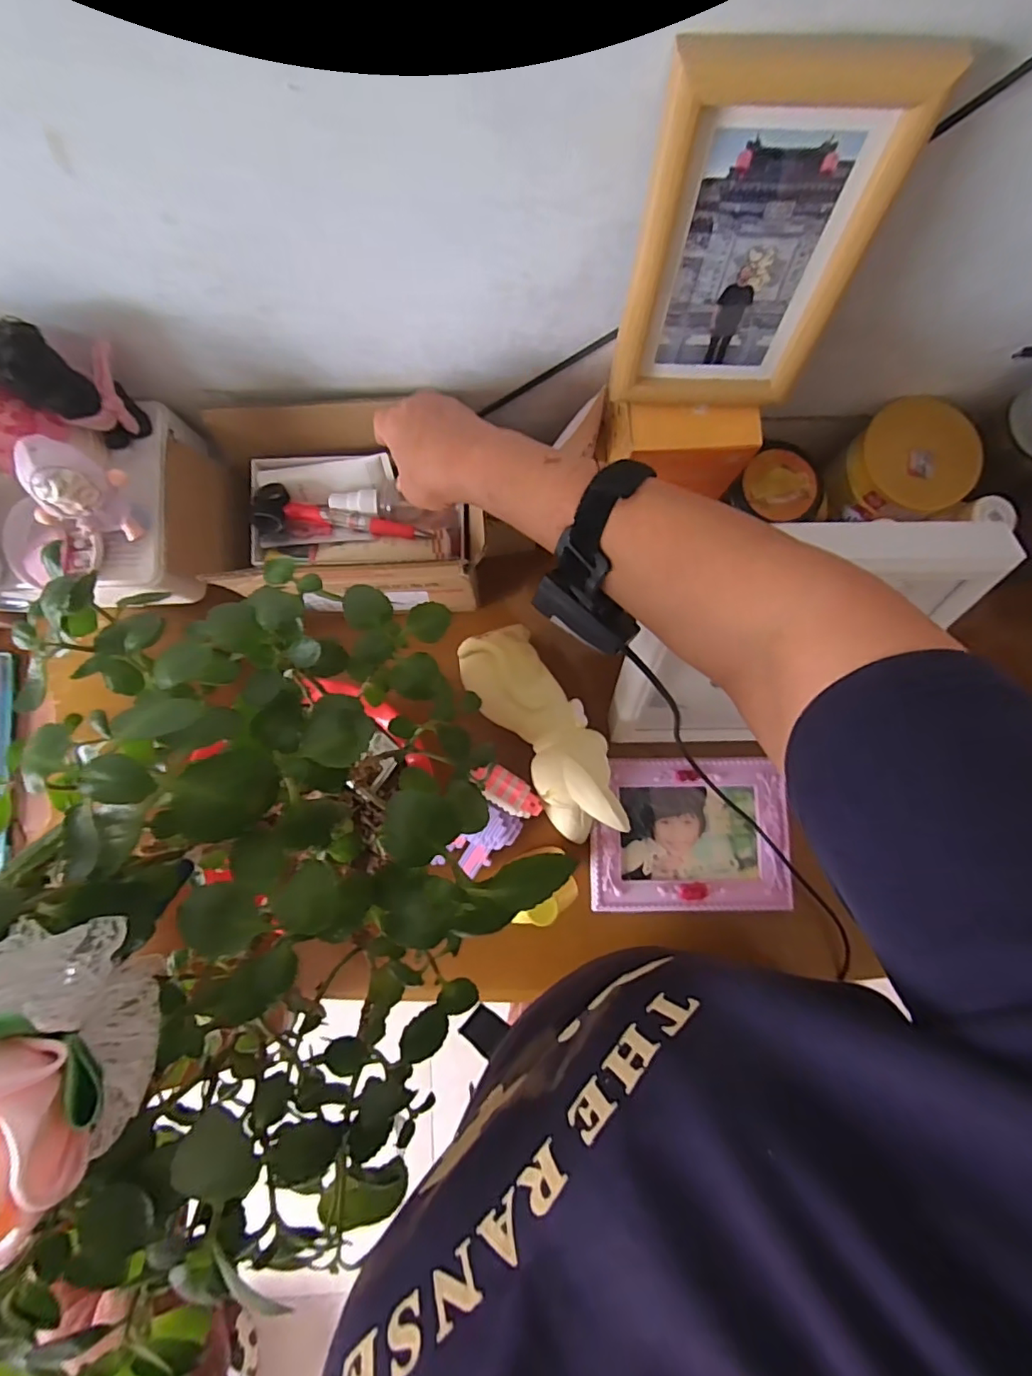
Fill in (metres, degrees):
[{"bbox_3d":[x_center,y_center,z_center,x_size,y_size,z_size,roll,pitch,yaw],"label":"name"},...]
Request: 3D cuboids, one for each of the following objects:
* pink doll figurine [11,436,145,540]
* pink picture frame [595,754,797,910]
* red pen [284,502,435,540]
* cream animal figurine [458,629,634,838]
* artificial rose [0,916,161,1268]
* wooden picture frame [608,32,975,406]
[{"bbox_3d":[-0.304,-0.135,0.393,0.041,0.076,0.053,30,84,3],"label":"pink doll figurine"},{"bbox_3d":[0.184,0.152,0.587,0.206,0.019,0.153,0,83,-1],"label":"pink picture frame"},{"bbox_3d":[-0.132,-0.140,0.471,0.120,0.008,0.015,9,83,1],"label":"red pen"},{"bbox_3d":[0.031,0.044,0.557,0.082,0.088,0.217,-32,84,-4],"label":"cream animal figurine"},{"bbox_3d":[-0.162,0.126,0.180,0.064,0.077,0.082,-1,83,-1],"label":"artificial rose"},{"bbox_3d":[0.124,-0.231,0.310,0.120,0.170,0.014,0,67,-3],"label":"wooden picture frame"}]

